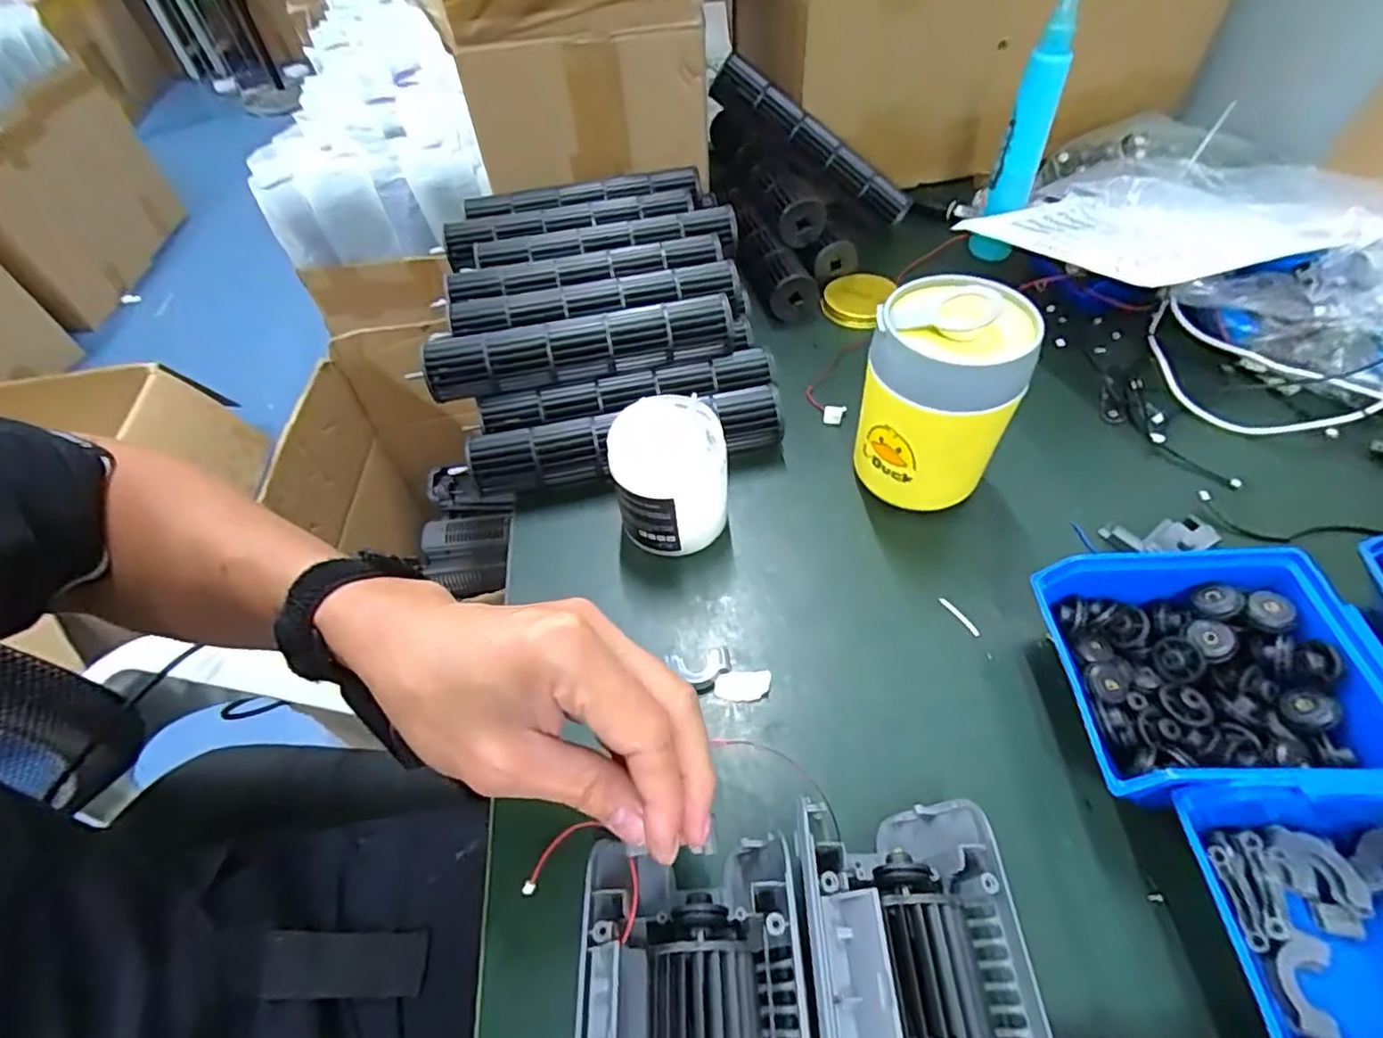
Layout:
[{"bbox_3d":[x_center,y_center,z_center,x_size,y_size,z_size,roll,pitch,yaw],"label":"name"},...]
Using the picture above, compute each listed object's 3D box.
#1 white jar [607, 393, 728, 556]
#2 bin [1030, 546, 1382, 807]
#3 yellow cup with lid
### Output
[{"bbox_3d":[-0.013,-0.024,0.423,0.071,0.087,0.071,-2,52,3],"label":"white jar"},{"bbox_3d":[0.261,0.082,0.321,0.138,0.065,0.117,-3,52,2],"label":"bin"},{"bbox_3d":[0.158,-0.073,0.412,0.090,0.136,0.084,15,55,16],"label":"yellow cup with lid"}]

